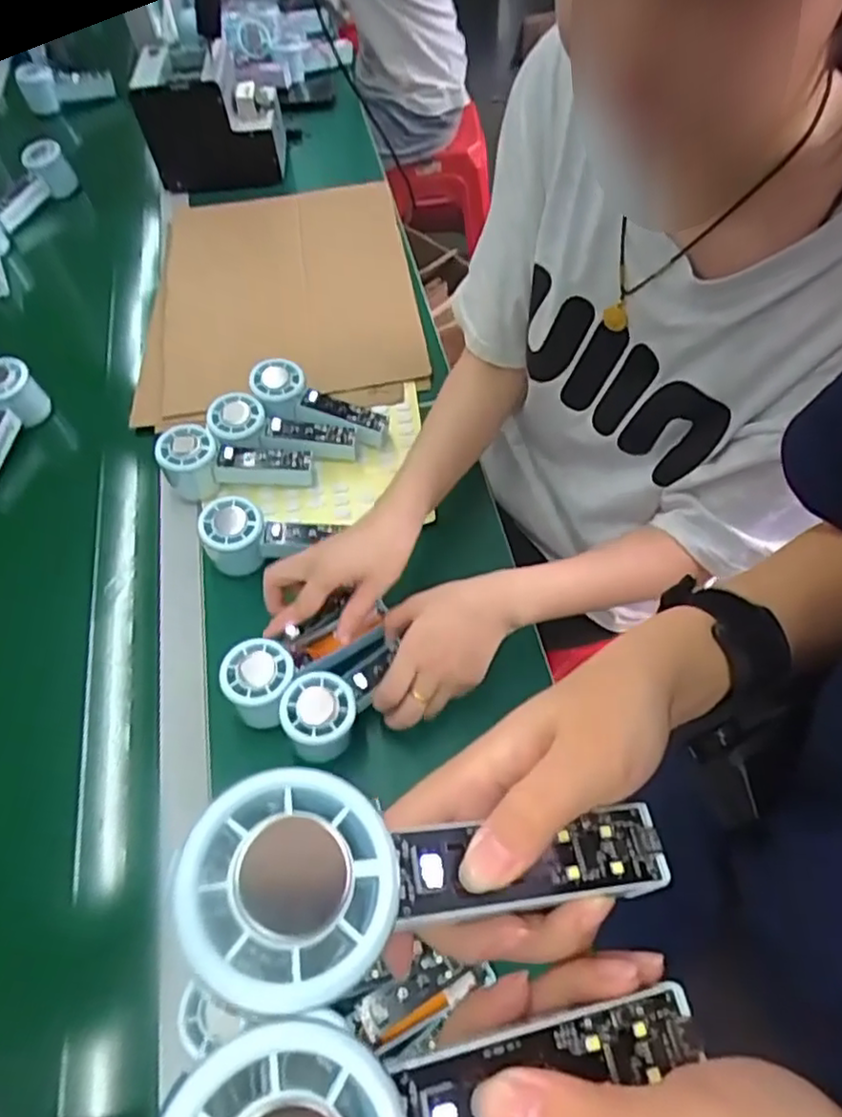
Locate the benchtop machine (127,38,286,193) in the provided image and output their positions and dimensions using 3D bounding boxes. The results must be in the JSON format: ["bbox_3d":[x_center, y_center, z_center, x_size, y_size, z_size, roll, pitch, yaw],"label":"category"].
[{"bbox_3d":[-0.294,-0.635,0.952,0.182,0.144,0.136,-3,58,1],"label":"benchtop machine"}]

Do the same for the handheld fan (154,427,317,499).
[{"bbox_3d":[-0.188,-0.100,0.670,0.146,0.060,0.046,-5,58,0],"label":"handheld fan"}]

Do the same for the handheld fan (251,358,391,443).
[{"bbox_3d":[-0.107,-0.164,0.694,0.151,0.031,0.063,22,60,-4],"label":"handheld fan"}]

